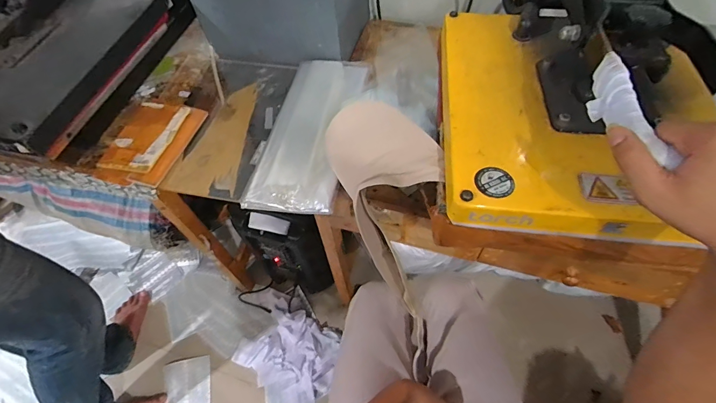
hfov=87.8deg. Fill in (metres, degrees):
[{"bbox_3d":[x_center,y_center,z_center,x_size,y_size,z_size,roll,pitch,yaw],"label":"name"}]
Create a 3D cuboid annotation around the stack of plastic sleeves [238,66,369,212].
[{"bbox_3d":[-0.084,-0.137,0.680,0.153,0.028,0.353,9,60,9],"label":"stack of plastic sleeves"}]

